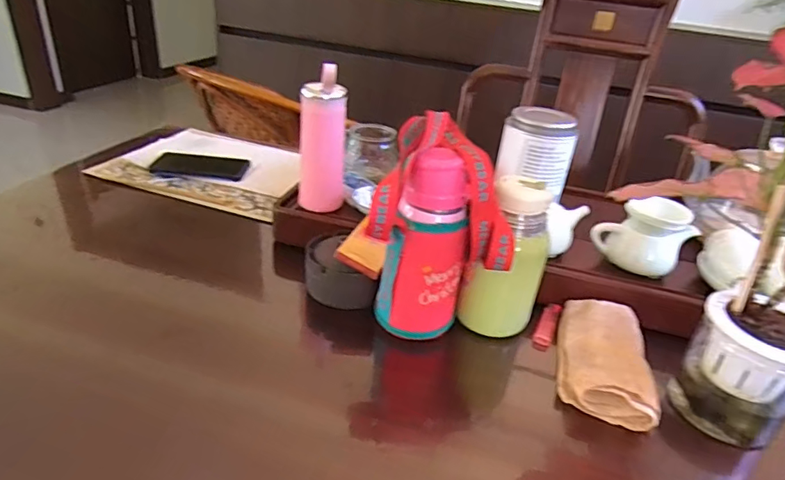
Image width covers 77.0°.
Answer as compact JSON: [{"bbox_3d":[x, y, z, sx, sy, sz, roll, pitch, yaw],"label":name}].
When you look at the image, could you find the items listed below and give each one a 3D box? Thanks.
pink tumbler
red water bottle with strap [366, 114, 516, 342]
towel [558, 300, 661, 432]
[{"bbox_3d":[-0.096,-0.136,0.682,0.064,0.192,0.058,2,30,-8],"label":"pink tumbler"},{"bbox_3d":[0.047,-0.004,0.557,0.147,0.228,0.104,6,30,-2],"label":"red water bottle with strap"},{"bbox_3d":[0.237,0.129,0.554,0.093,0.037,0.157,14,31,12],"label":"towel"}]

